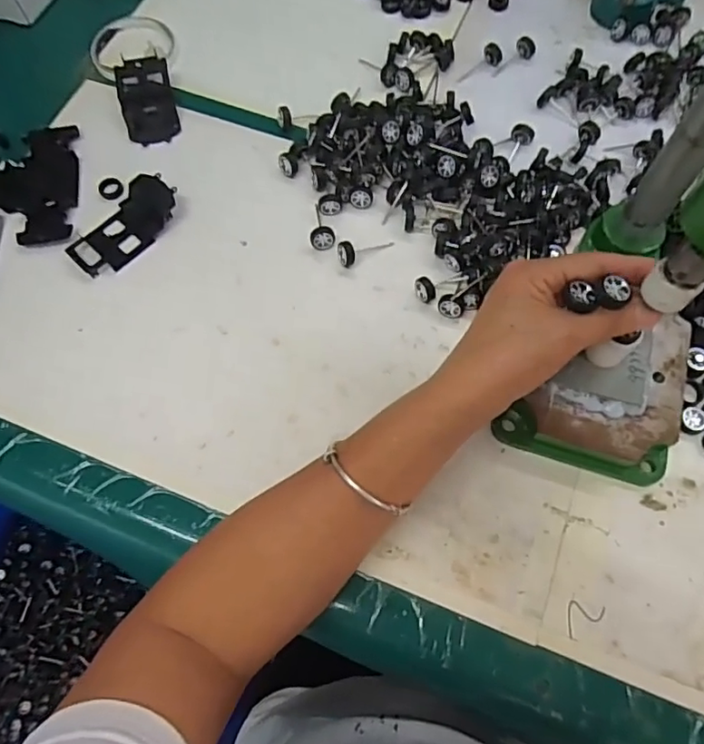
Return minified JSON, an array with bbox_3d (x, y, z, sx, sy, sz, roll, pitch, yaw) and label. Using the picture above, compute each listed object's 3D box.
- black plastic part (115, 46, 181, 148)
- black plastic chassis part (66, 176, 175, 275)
[{"bbox_3d":[-0.189,-0.254,0.510,0.047,0.015,0.093,-15,69,-6],"label":"black plastic part"},{"bbox_3d":[-0.189,-0.122,0.457,0.047,0.020,0.095,39,73,14],"label":"black plastic chassis part"}]

